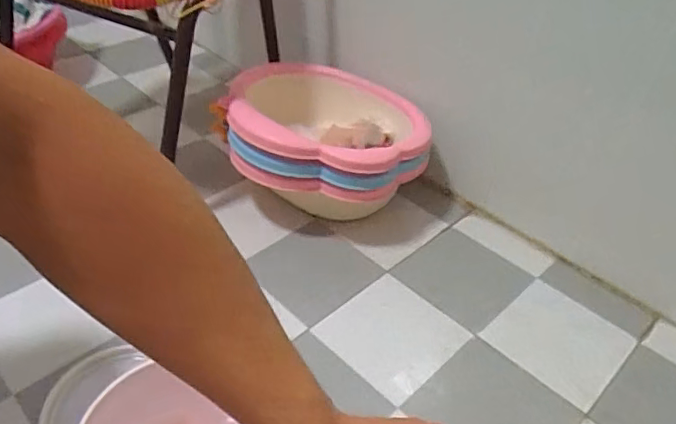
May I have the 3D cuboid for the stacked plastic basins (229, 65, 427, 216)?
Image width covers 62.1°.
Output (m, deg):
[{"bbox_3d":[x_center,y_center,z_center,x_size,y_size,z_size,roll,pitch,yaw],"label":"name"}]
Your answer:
[{"bbox_3d":[-0.025,-0.104,0.891,0.308,0.175,0.268,5,39,1],"label":"stacked plastic basins"}]

